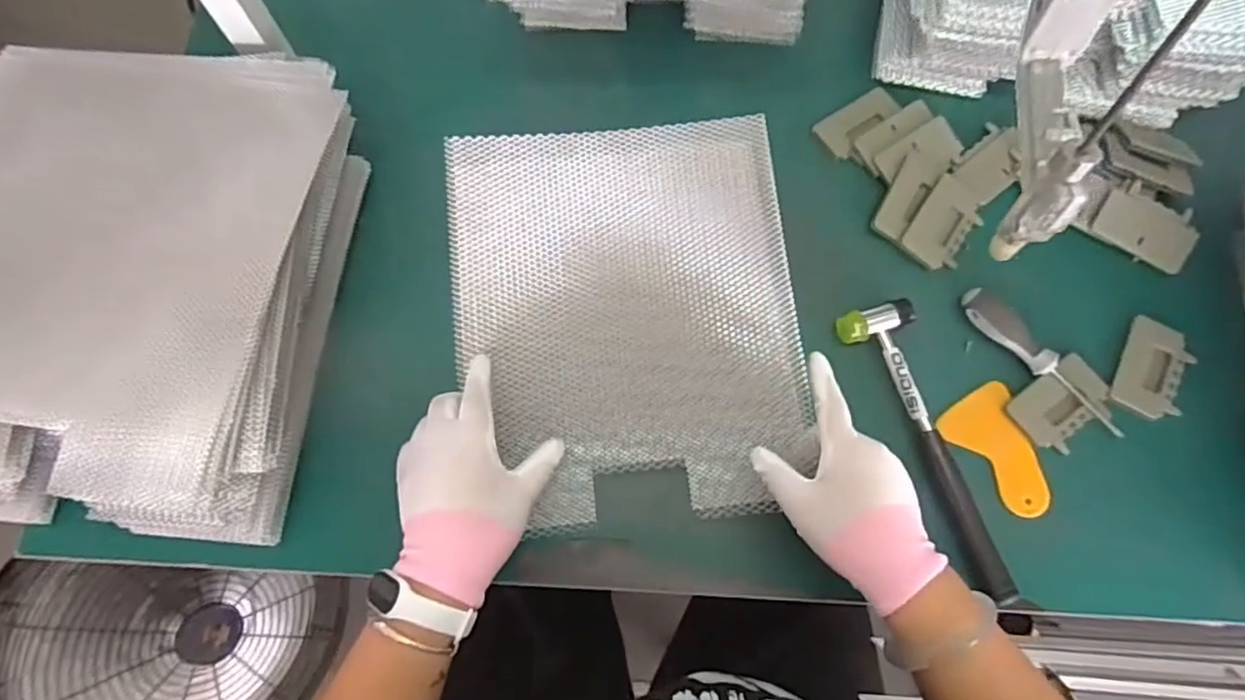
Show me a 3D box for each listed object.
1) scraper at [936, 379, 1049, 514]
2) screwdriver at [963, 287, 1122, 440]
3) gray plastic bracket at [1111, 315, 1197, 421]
[{"bbox_3d":[0.304,0.084,0.531,0.062,0.005,0.106,-16,69,4],"label":"scraper"},{"bbox_3d":[0.350,0.007,0.542,0.157,0.020,0.031,43,76,13],"label":"screwdriver"},{"bbox_3d":[0.451,0.016,0.547,0.049,0.008,0.086,29,74,9],"label":"gray plastic bracket"}]

